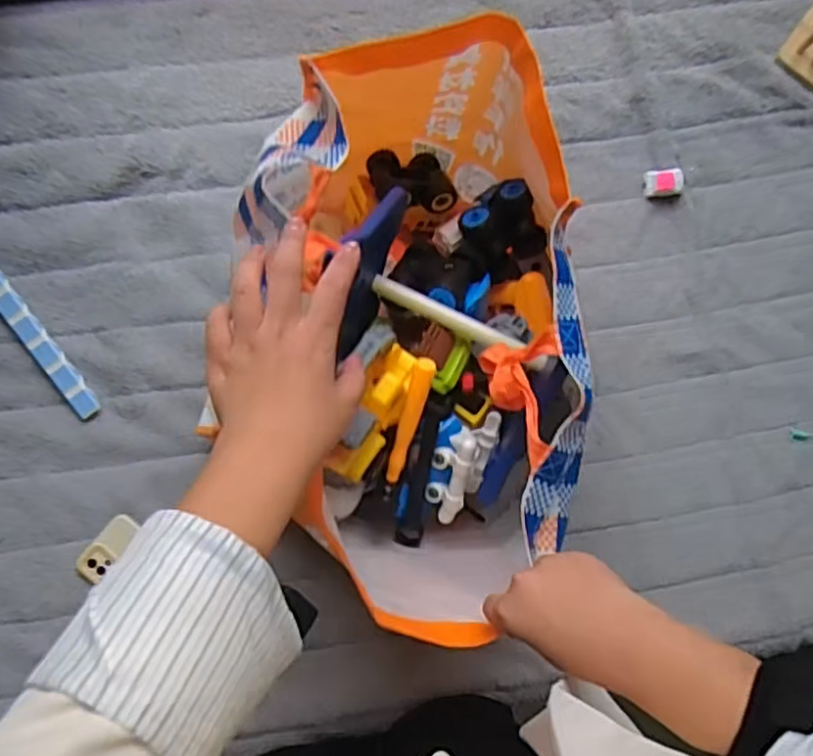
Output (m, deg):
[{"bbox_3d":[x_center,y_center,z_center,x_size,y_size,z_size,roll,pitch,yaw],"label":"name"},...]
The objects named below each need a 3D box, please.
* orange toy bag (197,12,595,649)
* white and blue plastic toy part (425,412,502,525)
[{"bbox_3d":[0.014,-0.042,0.603,0.231,0.229,0.480,-3,81,-1],"label":"orange toy bag"},{"bbox_3d":[0.060,0.086,0.649,0.071,0.053,0.094,-19,114,-43],"label":"white and blue plastic toy part"}]

